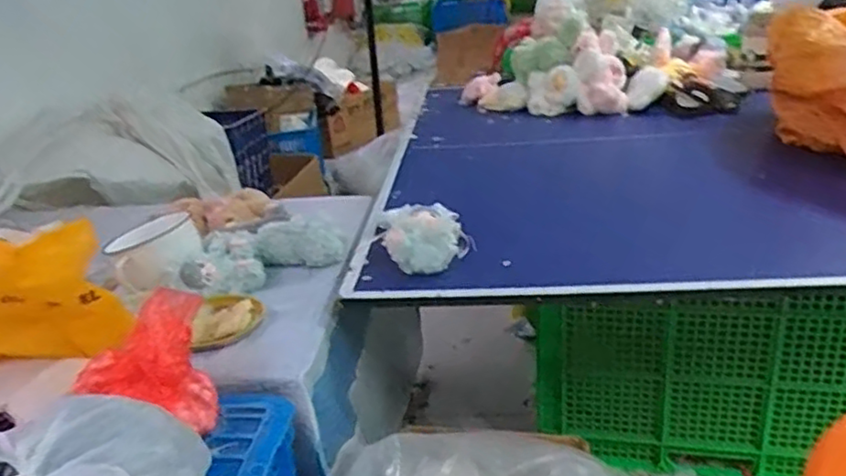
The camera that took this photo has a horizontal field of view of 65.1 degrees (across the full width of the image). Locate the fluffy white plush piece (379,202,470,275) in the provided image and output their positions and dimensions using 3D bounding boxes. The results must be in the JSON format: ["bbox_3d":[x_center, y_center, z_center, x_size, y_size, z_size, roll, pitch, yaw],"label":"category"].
[{"bbox_3d":[0.002,-0.014,1.052,0.137,0.054,0.187,-6,23,-2],"label":"fluffy white plush piece"}]

